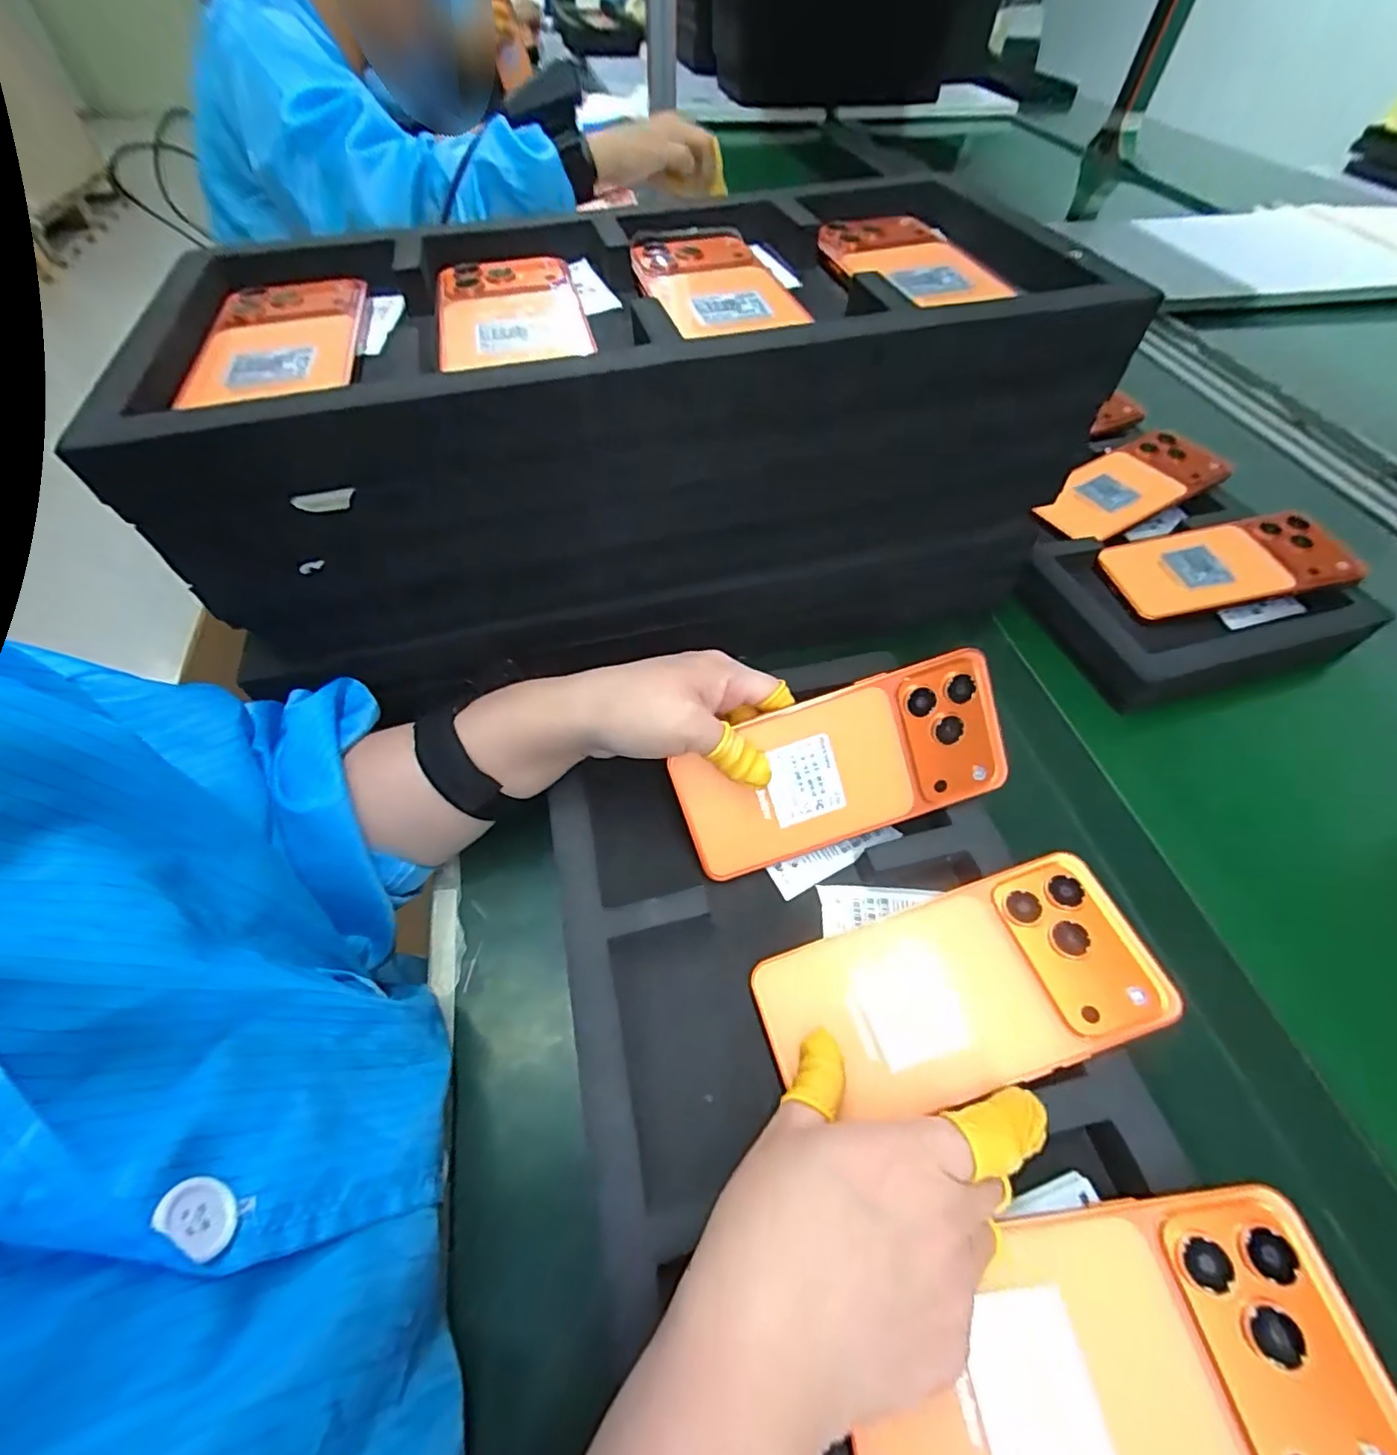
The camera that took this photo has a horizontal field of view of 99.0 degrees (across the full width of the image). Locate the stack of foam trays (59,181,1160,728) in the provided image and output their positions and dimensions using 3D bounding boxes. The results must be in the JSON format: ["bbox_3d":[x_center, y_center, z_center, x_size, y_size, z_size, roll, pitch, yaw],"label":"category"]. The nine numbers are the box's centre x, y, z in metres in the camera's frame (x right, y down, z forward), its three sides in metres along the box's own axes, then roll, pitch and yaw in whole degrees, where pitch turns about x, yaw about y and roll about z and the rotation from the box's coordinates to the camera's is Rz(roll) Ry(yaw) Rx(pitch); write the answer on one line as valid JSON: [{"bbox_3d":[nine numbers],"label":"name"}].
[{"bbox_3d":[-0.024,-0.178,0.370,0.481,0.182,0.219,-11,59,-8],"label":"stack of foam trays"}]

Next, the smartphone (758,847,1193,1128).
[{"bbox_3d":[0.109,0.112,0.259,0.161,0.008,0.077,-16,59,3],"label":"smartphone"}]

